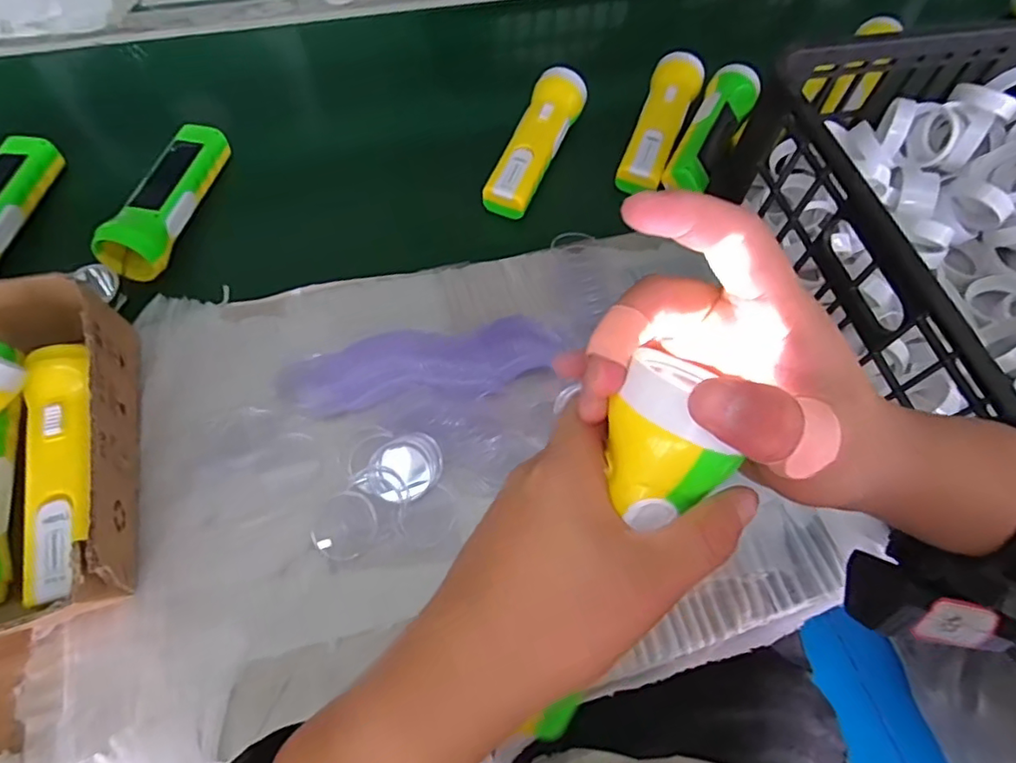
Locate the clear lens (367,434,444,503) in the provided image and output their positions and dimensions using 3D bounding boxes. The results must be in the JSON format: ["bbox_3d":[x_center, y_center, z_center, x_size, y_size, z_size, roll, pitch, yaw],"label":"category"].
[{"bbox_3d":[-0.073,0.060,0.399,0.052,0.008,0.044,-34,69,-19],"label":"clear lens"}]

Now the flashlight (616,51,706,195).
[{"bbox_3d":[0.154,-0.265,0.567,0.051,0.047,0.167,21,63,7],"label":"flashlight"}]

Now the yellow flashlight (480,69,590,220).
[{"bbox_3d":[0.027,-0.231,0.540,0.046,0.050,0.161,24,64,9],"label":"yellow flashlight"}]

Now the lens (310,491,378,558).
[{"bbox_3d":[-0.112,0.097,0.382,0.043,0.013,0.041,2,62,-3],"label":"lens"}]

